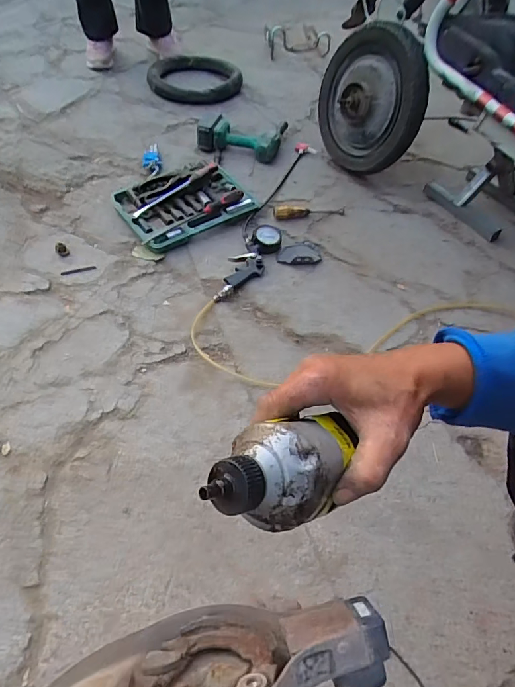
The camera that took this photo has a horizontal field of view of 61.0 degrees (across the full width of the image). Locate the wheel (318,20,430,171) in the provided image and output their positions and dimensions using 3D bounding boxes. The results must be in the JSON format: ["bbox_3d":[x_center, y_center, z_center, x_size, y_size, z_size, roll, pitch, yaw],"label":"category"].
[{"bbox_3d":[0.309,-0.672,1.220,0.104,0.345,0.354,-20,82,-45],"label":"wheel"}]

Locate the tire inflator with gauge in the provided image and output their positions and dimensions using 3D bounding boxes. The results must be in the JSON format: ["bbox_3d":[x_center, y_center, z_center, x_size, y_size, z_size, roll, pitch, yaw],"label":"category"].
[{"bbox_3d":[-0.022,-0.196,1.043,0.088,0.033,0.276,23,54,12],"label":"tire inflator with gauge"}]

